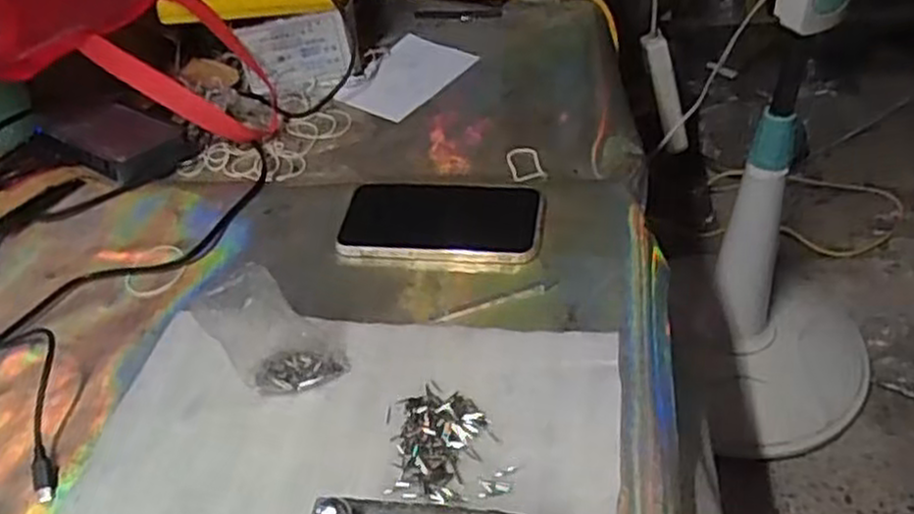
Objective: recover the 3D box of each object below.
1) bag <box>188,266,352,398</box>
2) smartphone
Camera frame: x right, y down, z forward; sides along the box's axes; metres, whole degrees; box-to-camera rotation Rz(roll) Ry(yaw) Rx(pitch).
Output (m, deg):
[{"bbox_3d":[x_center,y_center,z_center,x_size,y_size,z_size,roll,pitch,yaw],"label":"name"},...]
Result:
[{"bbox_3d":[-0.109,0.047,0.459,0.059,0.095,0.034,-32,39,-9],"label":"bag"},{"bbox_3d":[-0.012,-0.025,0.576,0.149,0.020,0.072,3,43,10],"label":"smartphone"}]

